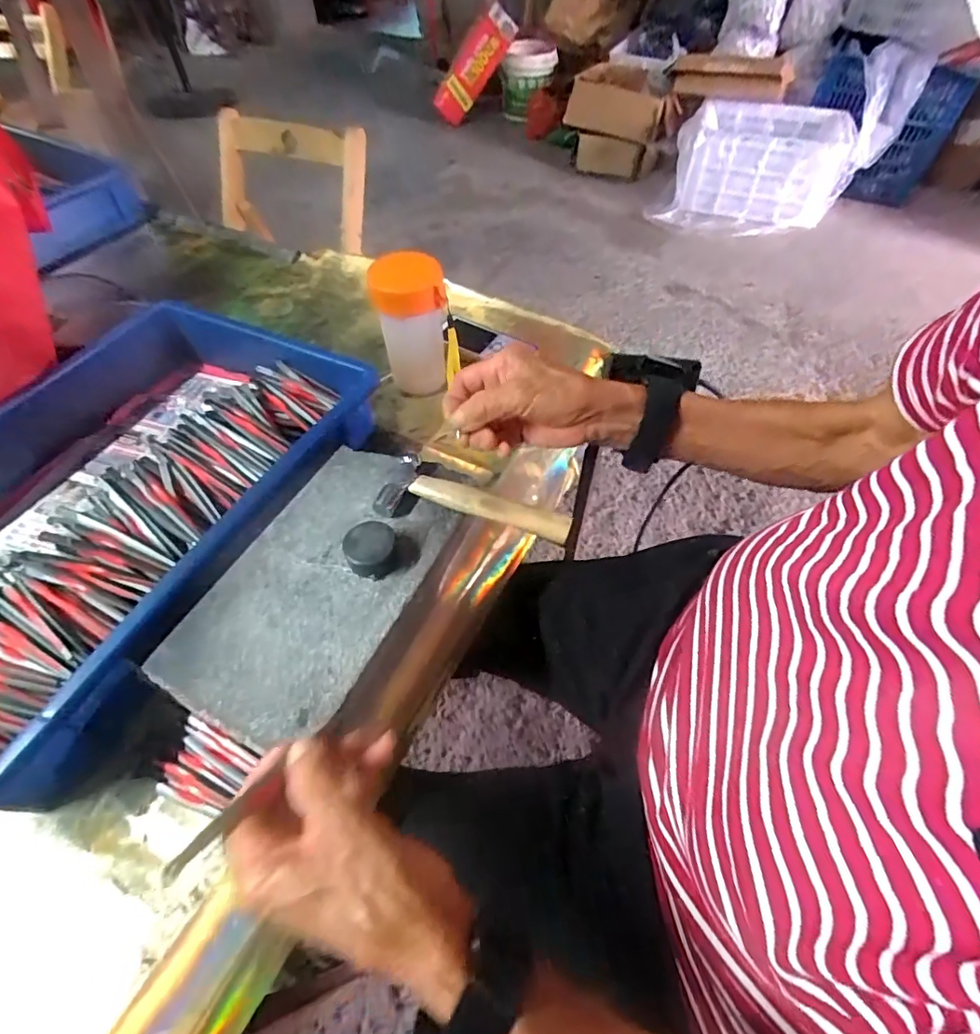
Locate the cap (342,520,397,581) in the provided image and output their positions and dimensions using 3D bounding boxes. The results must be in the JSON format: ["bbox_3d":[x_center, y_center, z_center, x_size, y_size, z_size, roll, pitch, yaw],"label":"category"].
[{"bbox_3d":[-0.087,0.023,0.383,0.033,0.023,0.038,11,55,10],"label":"cap"}]

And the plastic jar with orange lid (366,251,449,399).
[{"bbox_3d":[-0.079,-0.192,0.543,0.067,0.135,0.061,-1,54,1],"label":"plastic jar with orange lid"}]

